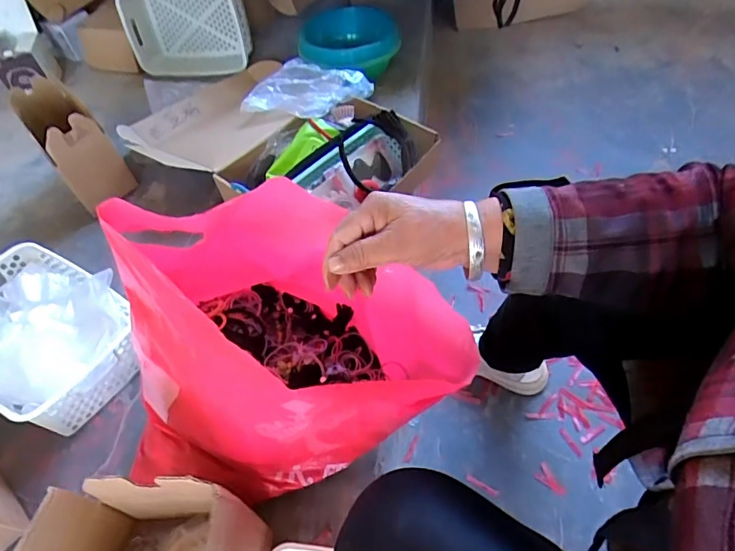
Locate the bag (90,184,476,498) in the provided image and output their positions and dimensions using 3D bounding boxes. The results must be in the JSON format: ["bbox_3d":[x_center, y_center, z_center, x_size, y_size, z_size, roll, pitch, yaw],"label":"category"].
[{"bbox_3d":[-0.107,0.067,0.516,0.385,0.272,0.245,-13,52,-4],"label":"bag"}]

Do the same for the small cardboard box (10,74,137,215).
[{"bbox_3d":[-0.573,-0.251,0.939,0.108,0.182,0.206,-37,57,-20],"label":"small cardboard box"}]

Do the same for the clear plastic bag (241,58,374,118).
[{"bbox_3d":[-0.124,-0.388,0.979,0.244,0.052,0.165,9,54,13],"label":"clear plastic bag"}]

